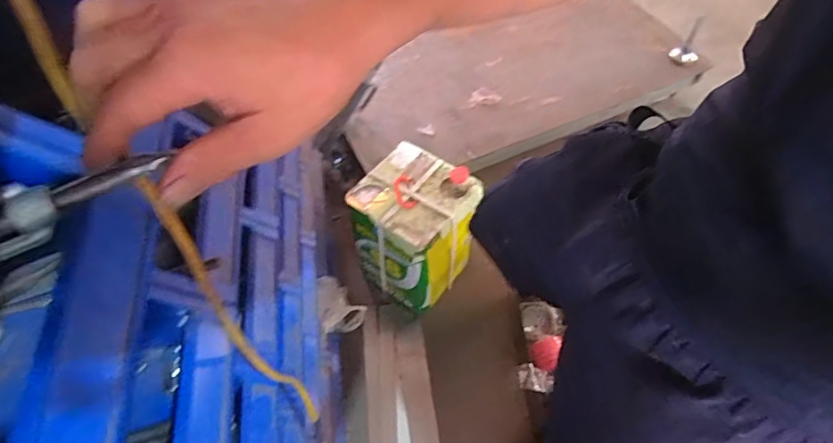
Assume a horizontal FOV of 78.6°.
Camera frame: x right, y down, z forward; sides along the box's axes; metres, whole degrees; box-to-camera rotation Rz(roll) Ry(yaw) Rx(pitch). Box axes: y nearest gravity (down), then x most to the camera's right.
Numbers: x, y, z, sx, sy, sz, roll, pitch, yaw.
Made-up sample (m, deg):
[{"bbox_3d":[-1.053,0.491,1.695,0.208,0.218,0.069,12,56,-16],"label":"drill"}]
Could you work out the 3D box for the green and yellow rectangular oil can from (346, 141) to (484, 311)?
[{"bbox_3d":[-0.004,0.029,1.292,0.243,0.339,0.248,33,62,21],"label":"green and yellow rectangular oil can"}]

